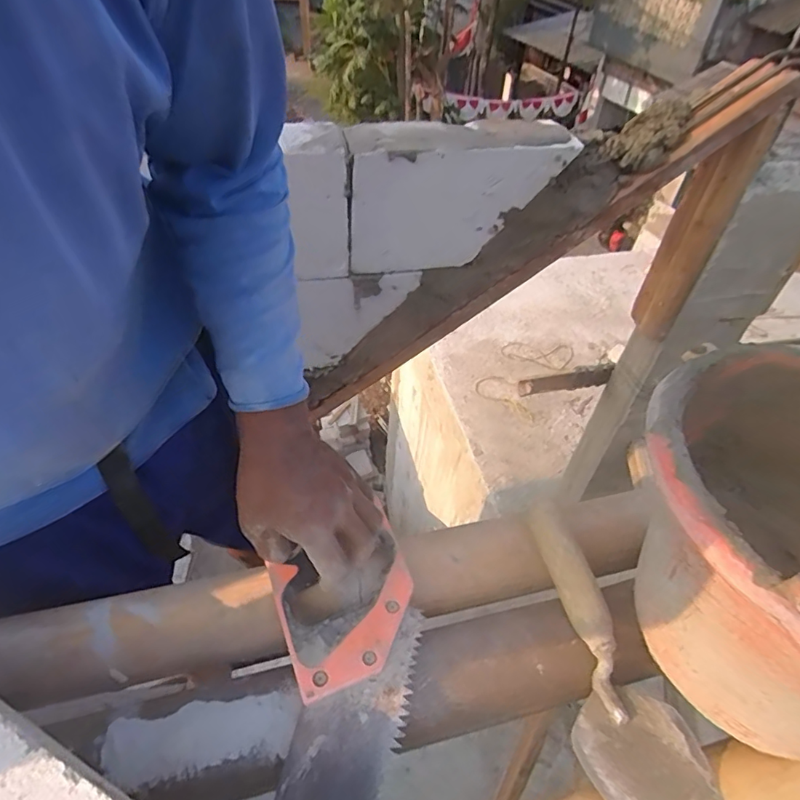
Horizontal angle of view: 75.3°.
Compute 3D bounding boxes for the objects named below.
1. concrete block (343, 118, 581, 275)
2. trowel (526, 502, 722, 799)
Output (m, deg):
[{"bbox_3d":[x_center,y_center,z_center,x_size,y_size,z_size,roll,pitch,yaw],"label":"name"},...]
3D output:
[{"bbox_3d":[0.084,-0.323,0.829,0.351,0.196,0.089,-12,49,-15],"label":"concrete block"},{"bbox_3d":[0.168,0.211,0.403,0.082,0.055,0.268,-8,48,-11],"label":"trowel"}]

